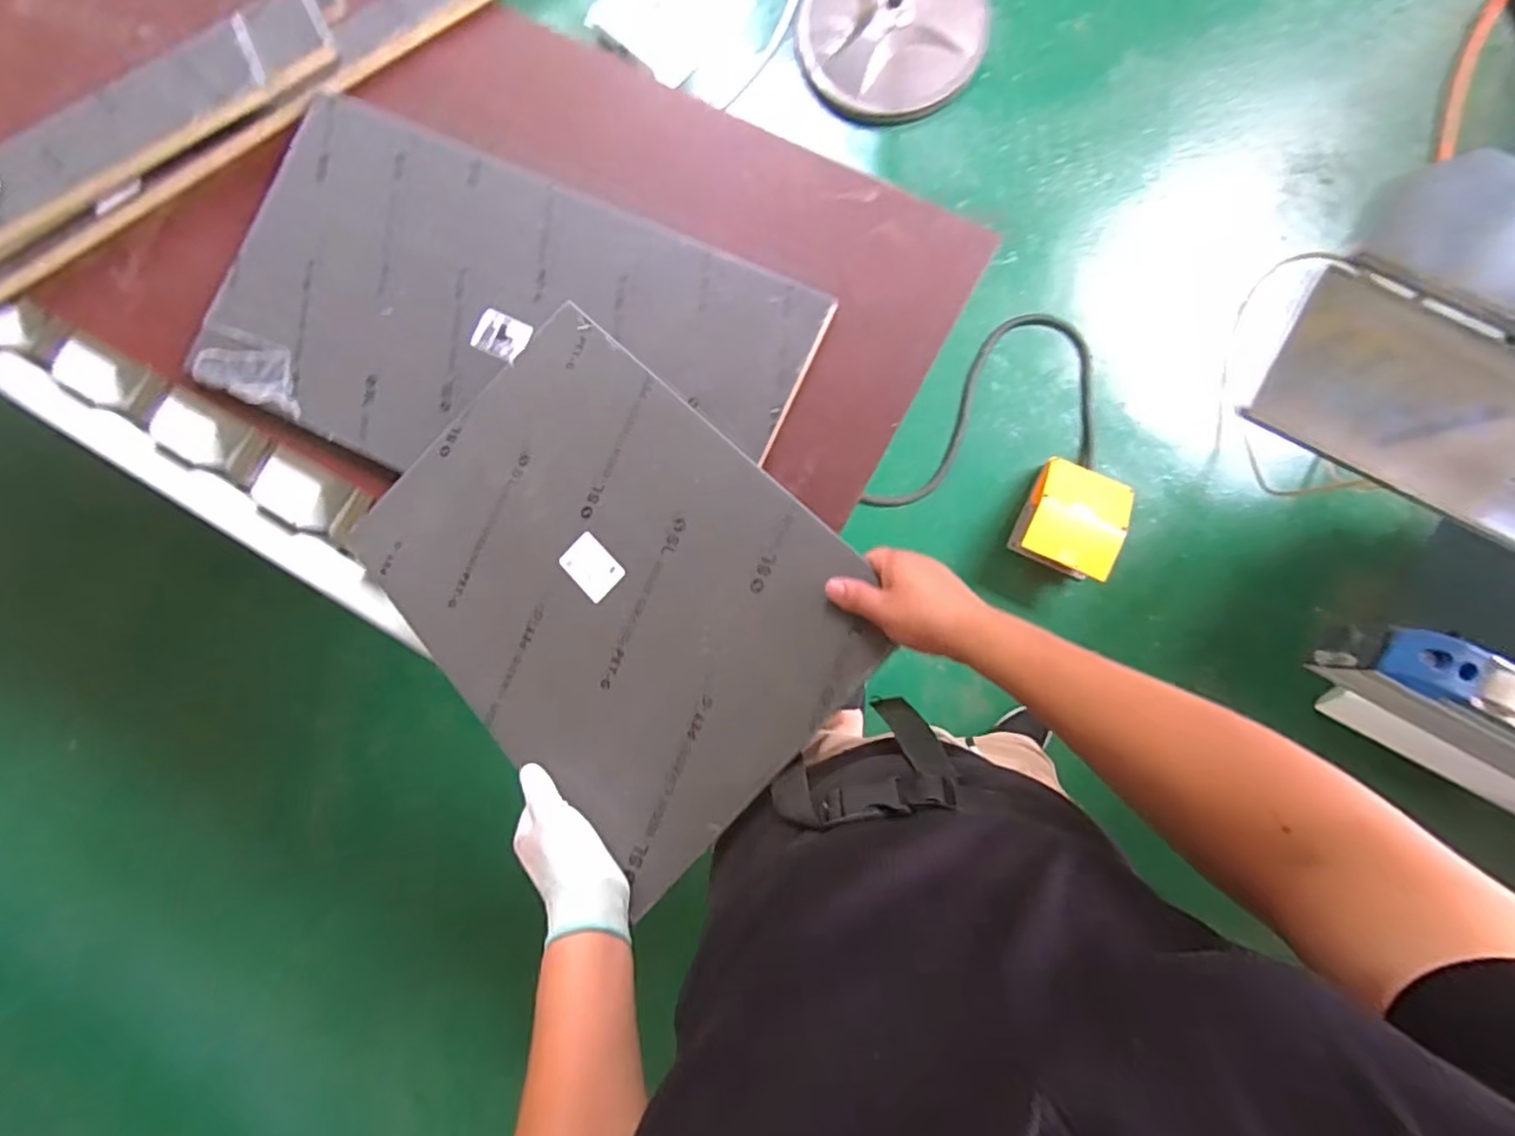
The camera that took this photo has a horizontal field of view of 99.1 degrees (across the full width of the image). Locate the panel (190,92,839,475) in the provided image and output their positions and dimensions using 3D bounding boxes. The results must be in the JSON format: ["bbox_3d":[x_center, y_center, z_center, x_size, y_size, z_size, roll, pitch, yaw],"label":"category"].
[{"bbox_3d":[-0.292,-0.268,0.745,0.675,0.017,0.376,24,89,6],"label":"panel"}]

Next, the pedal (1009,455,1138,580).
[{"bbox_3d":[0.663,-0.099,1.361,0.184,0.119,0.223,23,89,6],"label":"pedal"}]

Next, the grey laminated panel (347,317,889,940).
[{"bbox_3d":[-0.146,0.007,0.611,0.478,0.016,0.340,43,90,18],"label":"grey laminated panel"}]

